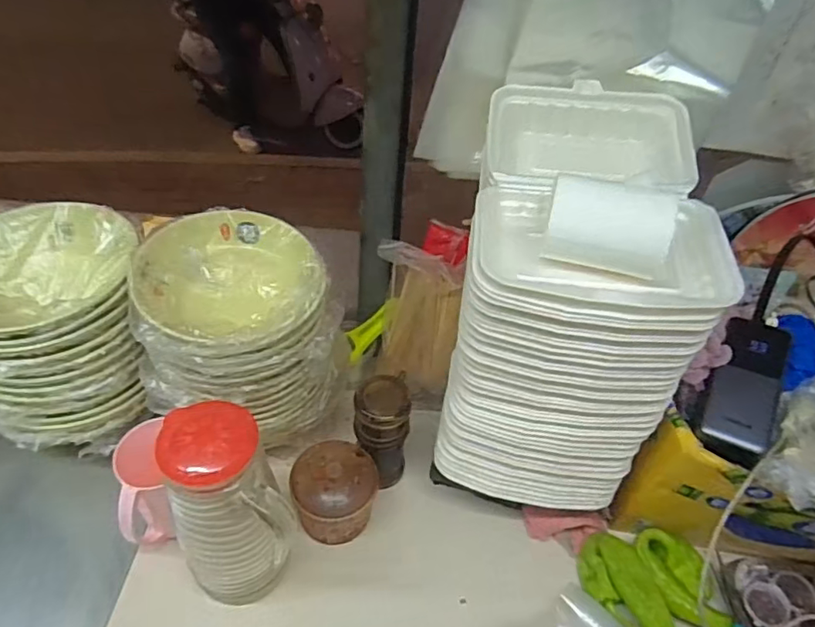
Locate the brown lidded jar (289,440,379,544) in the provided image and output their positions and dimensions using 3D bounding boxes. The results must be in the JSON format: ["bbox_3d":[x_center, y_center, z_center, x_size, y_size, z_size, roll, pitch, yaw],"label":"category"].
[{"bbox_3d":[-0.078,0.185,0.598,0.084,0.104,0.090,3,45,-3],"label":"brown lidded jar"}]

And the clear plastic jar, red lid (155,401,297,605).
[{"bbox_3d":[-0.154,0.182,0.491,0.088,0.213,0.102,-19,50,-24],"label":"clear plastic jar, red lid"}]

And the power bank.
[{"bbox_3d":[0.307,0.057,0.503,0.053,0.026,0.138,23,60,16],"label":"power bank"}]

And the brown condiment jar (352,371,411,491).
[{"bbox_3d":[-0.029,0.137,0.615,0.059,0.152,0.060,3,45,-3],"label":"brown condiment jar"}]

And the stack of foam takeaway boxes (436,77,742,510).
[{"bbox_3d":[0.146,-0.009,0.542,0.192,0.311,0.229,10,45,3],"label":"stack of foam takeaway boxes"}]

